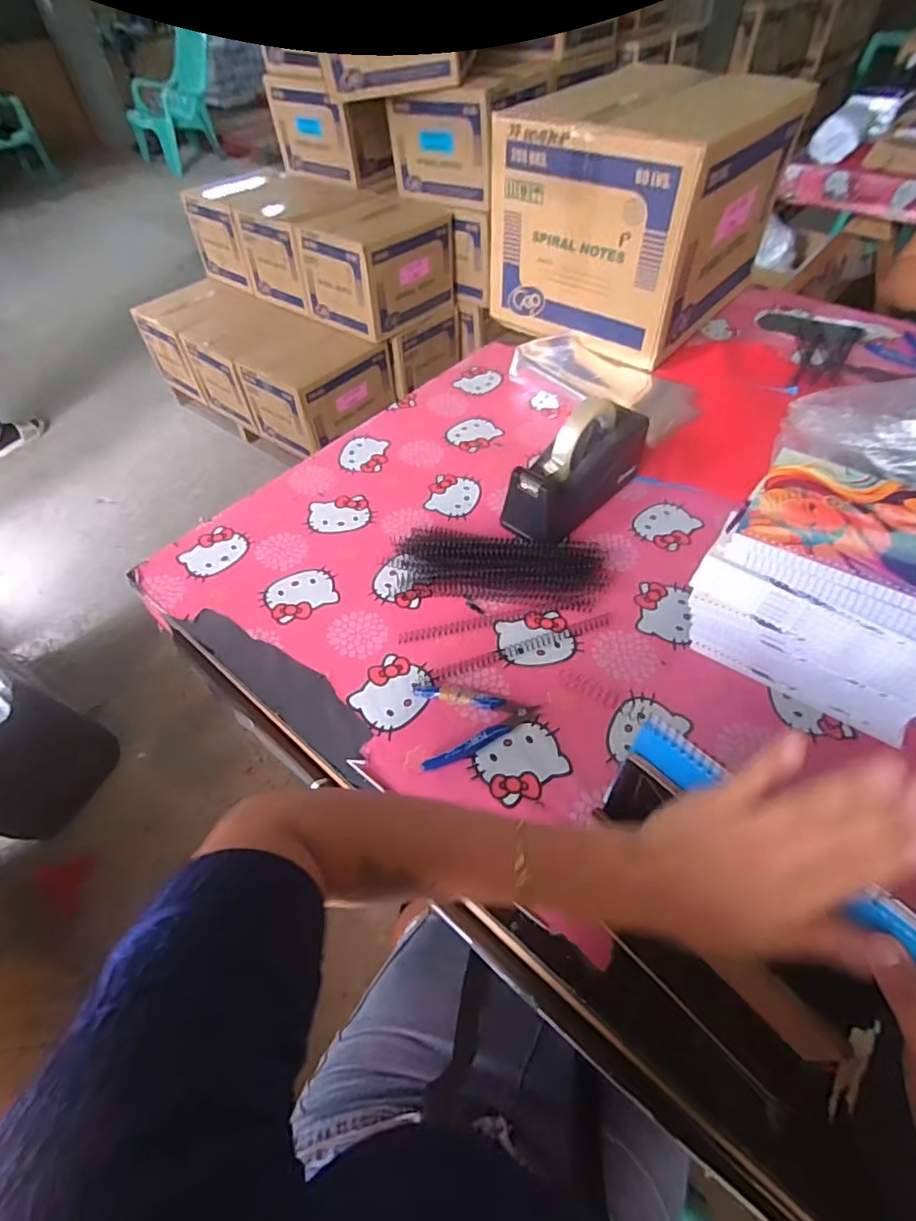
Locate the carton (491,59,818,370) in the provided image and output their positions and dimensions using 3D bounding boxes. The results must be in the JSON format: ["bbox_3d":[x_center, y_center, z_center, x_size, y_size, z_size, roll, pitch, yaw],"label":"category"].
[{"bbox_3d":[0.295,-0.664,0.934,0.346,0.282,0.361,36,62,26],"label":"carton"}]

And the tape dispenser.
[{"bbox_3d":[0.147,-0.175,0.676,0.070,0.122,0.206,36,62,26],"label":"tape dispenser"}]

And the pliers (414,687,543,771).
[{"bbox_3d":[0.018,0.101,0.532,0.113,0.010,0.083,-10,52,-5],"label":"pliers"}]

